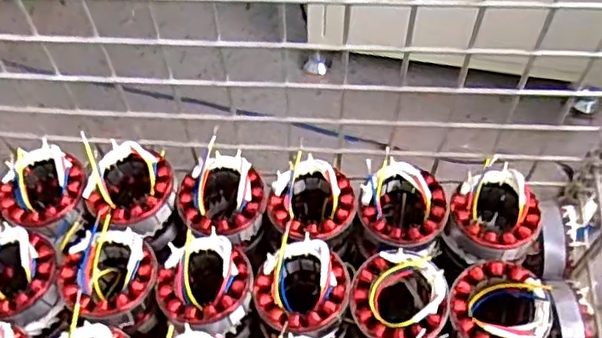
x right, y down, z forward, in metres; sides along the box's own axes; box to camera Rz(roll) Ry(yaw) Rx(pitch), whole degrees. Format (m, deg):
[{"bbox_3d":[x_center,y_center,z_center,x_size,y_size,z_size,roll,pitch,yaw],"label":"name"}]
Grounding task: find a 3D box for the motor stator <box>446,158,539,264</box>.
[{"bbox_3d":[0.188,0.056,0.637,0.089,0.076,0.084,-38,65,-20],"label":"motor stator"}]

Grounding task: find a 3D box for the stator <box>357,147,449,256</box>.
[{"bbox_3d":[0.099,0.046,0.636,0.084,0.073,0.083,12,59,8],"label":"stator"}]

